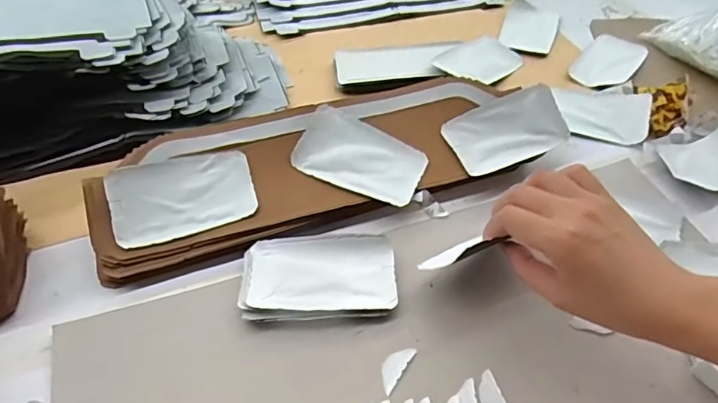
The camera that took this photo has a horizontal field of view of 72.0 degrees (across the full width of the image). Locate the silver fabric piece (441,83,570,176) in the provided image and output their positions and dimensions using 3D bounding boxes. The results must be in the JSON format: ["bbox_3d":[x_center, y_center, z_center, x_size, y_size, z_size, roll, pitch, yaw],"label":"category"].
[{"bbox_3d":[0.149,-0.072,0.497,0.117,0.009,0.067,-24,82,-9],"label":"silver fabric piece"}]

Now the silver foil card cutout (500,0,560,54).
[{"bbox_3d":[0.232,-0.239,0.667,0.067,0.007,0.115,16,51,13],"label":"silver foil card cutout"}]

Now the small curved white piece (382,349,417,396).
[{"bbox_3d":[0.027,0.123,0.372,0.015,0.004,0.039,28,54,22],"label":"small curved white piece"}]

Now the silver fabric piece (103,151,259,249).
[{"bbox_3d":[-0.155,-0.005,0.437,0.119,0.005,0.070,-13,77,-17],"label":"silver fabric piece"}]

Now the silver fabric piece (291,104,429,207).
[{"bbox_3d":[0.003,-0.044,0.475,0.119,0.009,0.071,24,70,1],"label":"silver fabric piece"}]

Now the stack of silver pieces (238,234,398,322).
[{"bbox_3d":[-0.033,0.063,0.416,0.125,0.012,0.075,-2,49,-2],"label":"stack of silver pieces"}]

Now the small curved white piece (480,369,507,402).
[{"bbox_3d":[0.097,0.142,0.356,0.016,0.004,0.040,-13,50,-11],"label":"small curved white piece"}]

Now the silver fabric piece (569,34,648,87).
[{"bbox_3d":[0.313,-0.176,0.622,0.067,0.010,0.114,31,55,24],"label":"silver fabric piece"}]

